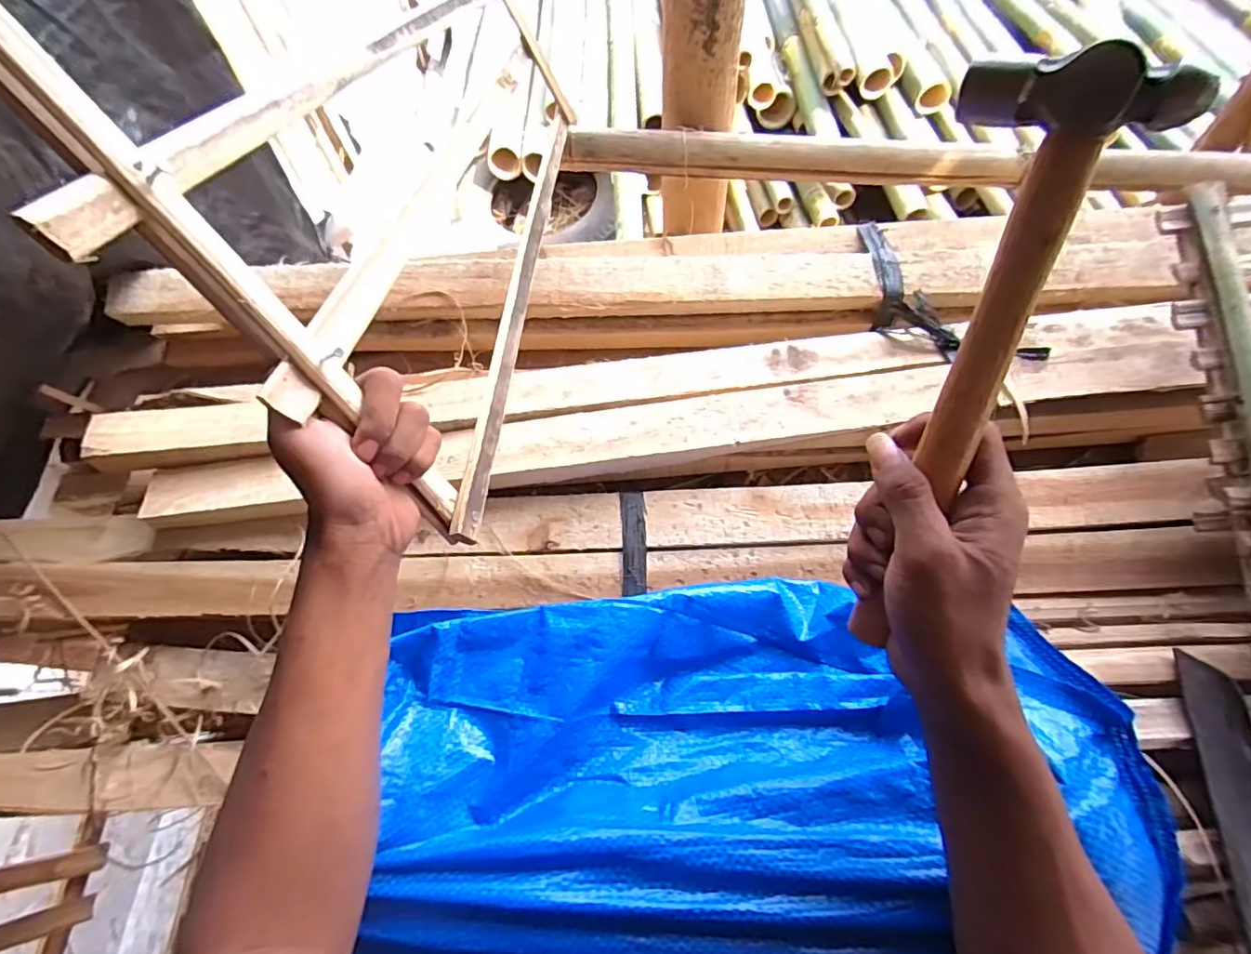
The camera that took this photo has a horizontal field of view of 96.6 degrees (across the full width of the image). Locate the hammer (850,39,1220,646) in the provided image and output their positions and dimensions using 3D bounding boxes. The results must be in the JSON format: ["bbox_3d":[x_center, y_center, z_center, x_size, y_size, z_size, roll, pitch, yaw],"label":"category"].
[{"bbox_3d":[0.151,-0.033,0.252,0.068,0.260,0.025,12,23,8],"label":"hammer"}]

